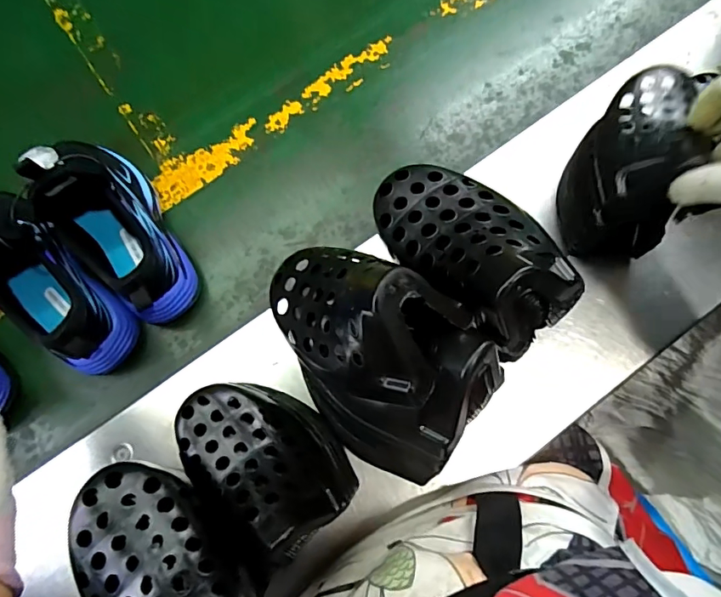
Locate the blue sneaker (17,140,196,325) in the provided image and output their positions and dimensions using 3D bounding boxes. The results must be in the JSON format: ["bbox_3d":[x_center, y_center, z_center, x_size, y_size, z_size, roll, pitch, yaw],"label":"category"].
[{"bbox_3d":[-0.222,-0.069,0.407,0.077,0.134,0.189,-32,76,-7],"label":"blue sneaker"}]

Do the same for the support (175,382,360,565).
[{"bbox_3d":[-0.067,0.105,0.322,0.127,0.074,0.083,36,78,10],"label":"support"}]

